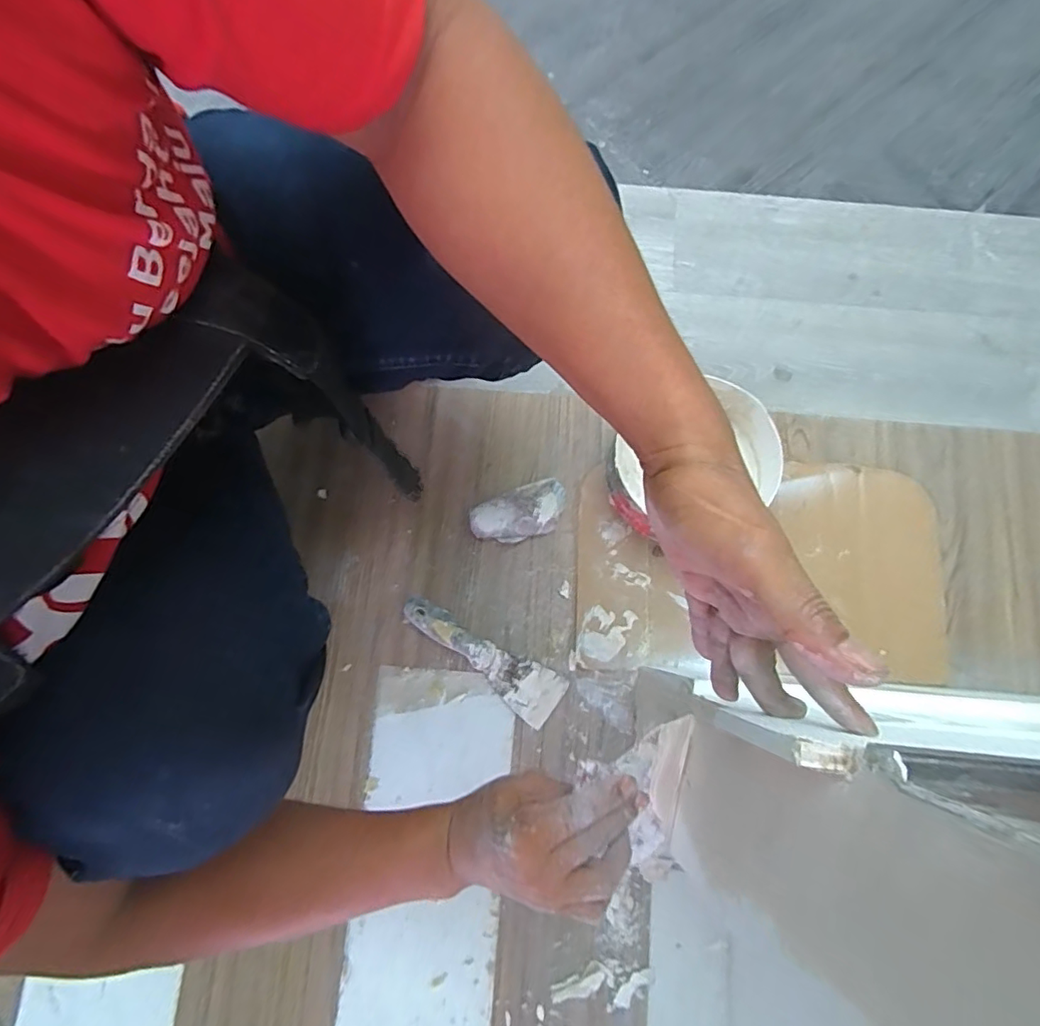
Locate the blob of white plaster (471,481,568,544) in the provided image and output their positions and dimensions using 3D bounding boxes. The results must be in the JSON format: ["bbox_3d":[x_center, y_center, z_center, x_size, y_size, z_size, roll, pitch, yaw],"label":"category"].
[{"bbox_3d":[0.000,0.002,0.655,0.112,0.023,0.058,-17,80,-4],"label":"blob of white plaster"}]

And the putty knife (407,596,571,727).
[{"bbox_3d":[-0.044,0.159,0.619,0.192,0.024,0.058,32,81,5],"label":"putty knife"}]

